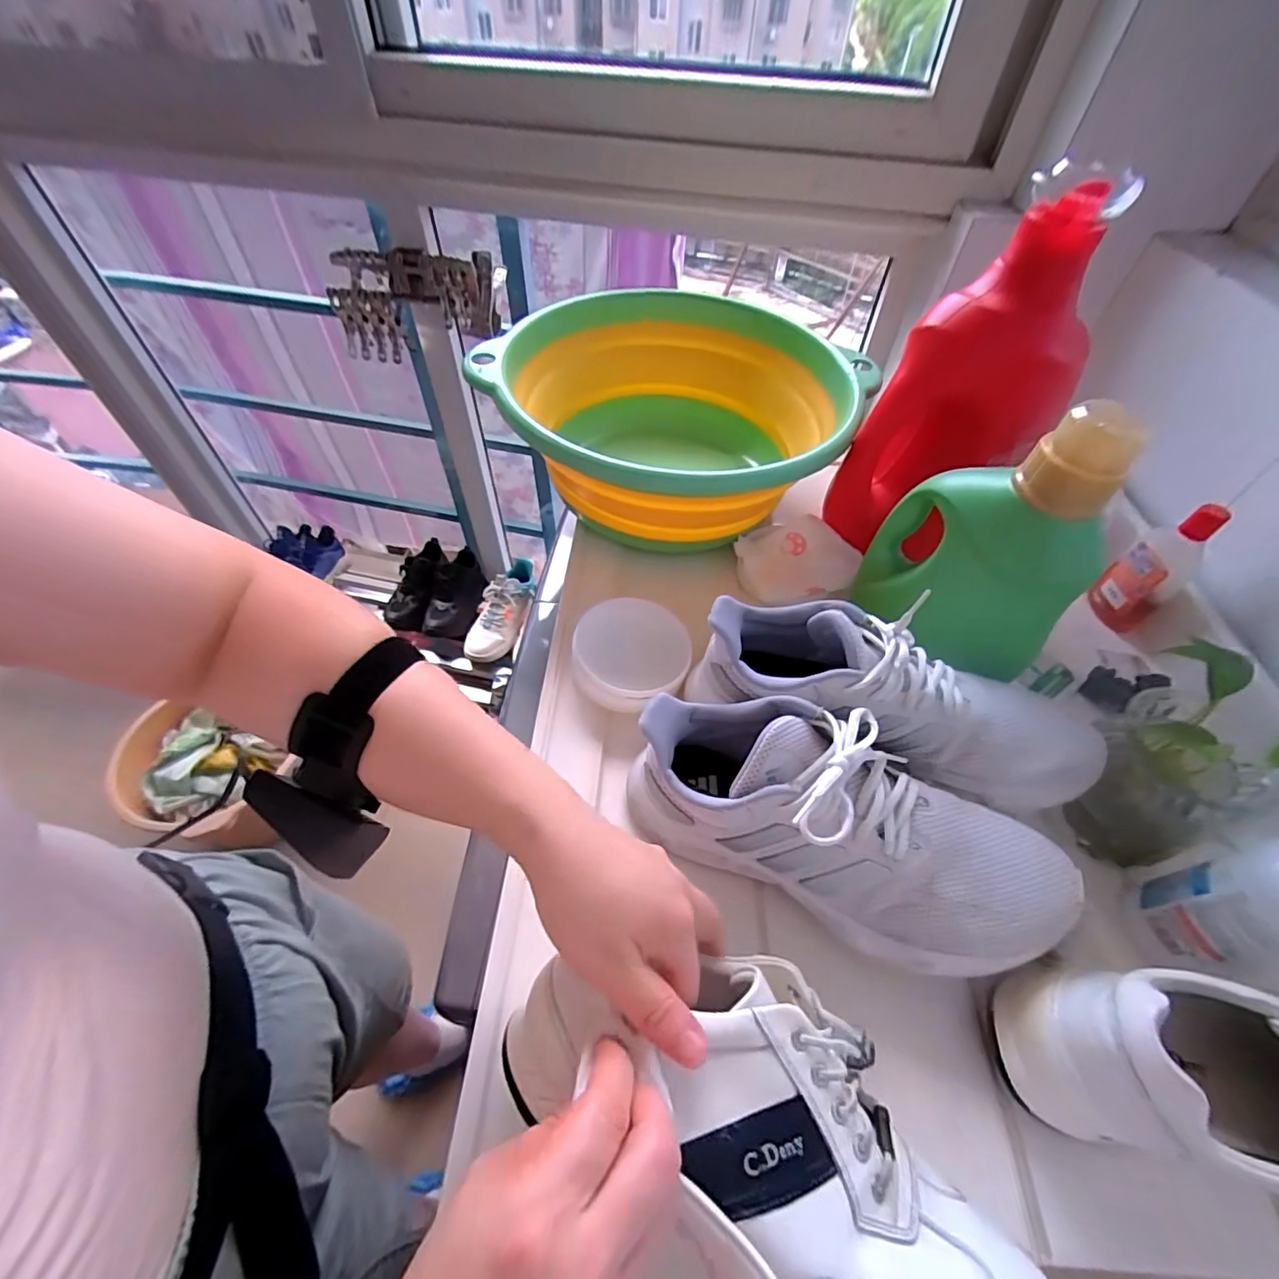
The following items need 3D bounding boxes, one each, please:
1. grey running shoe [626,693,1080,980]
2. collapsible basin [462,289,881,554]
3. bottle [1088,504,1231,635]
[{"bbox_3d":[0.123,0.117,0.344,0.263,0.109,0.098,23,54,16],"label":"grey running shoe"},{"bbox_3d":[0.036,-0.228,0.578,0.347,0.137,0.356,1,51,-1],"label":"collapsible basin"},{"bbox_3d":[0.486,-0.068,0.514,0.062,0.135,0.054,-32,59,-24],"label":"bottle"}]

